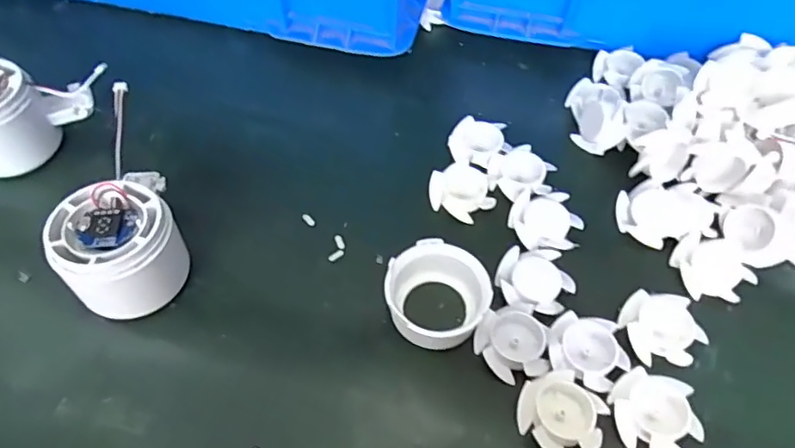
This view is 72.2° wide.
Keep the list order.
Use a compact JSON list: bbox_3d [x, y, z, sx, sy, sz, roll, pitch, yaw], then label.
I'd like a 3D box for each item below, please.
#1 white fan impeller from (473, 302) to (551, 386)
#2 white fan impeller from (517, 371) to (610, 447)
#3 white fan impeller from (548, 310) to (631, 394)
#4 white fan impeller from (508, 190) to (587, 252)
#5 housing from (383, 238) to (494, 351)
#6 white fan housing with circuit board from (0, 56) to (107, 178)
[{"bbox_3d":[0.060,0.061,0.285,0.036,0.009,0.038,0,57,-1],"label":"white fan impeller"},{"bbox_3d":[0.079,0.092,0.264,0.039,0.012,0.037,0,57,-1],"label":"white fan impeller"},{"bbox_3d":[0.099,0.065,0.284,0.039,0.010,0.037,0,57,-1],"label":"white fan impeller"},{"bbox_3d":[0.089,-0.002,0.330,0.041,0.009,0.036,2,57,0],"label":"white fan impeller"},{"bbox_3d":[0.022,0.038,0.294,0.053,0.027,0.052,0,57,-1],"label":"housing"},{"bbox_3d":[-0.240,-0.074,0.350,0.052,0.052,0.091,38,62,23],"label":"white fan housing with circuit board"}]

